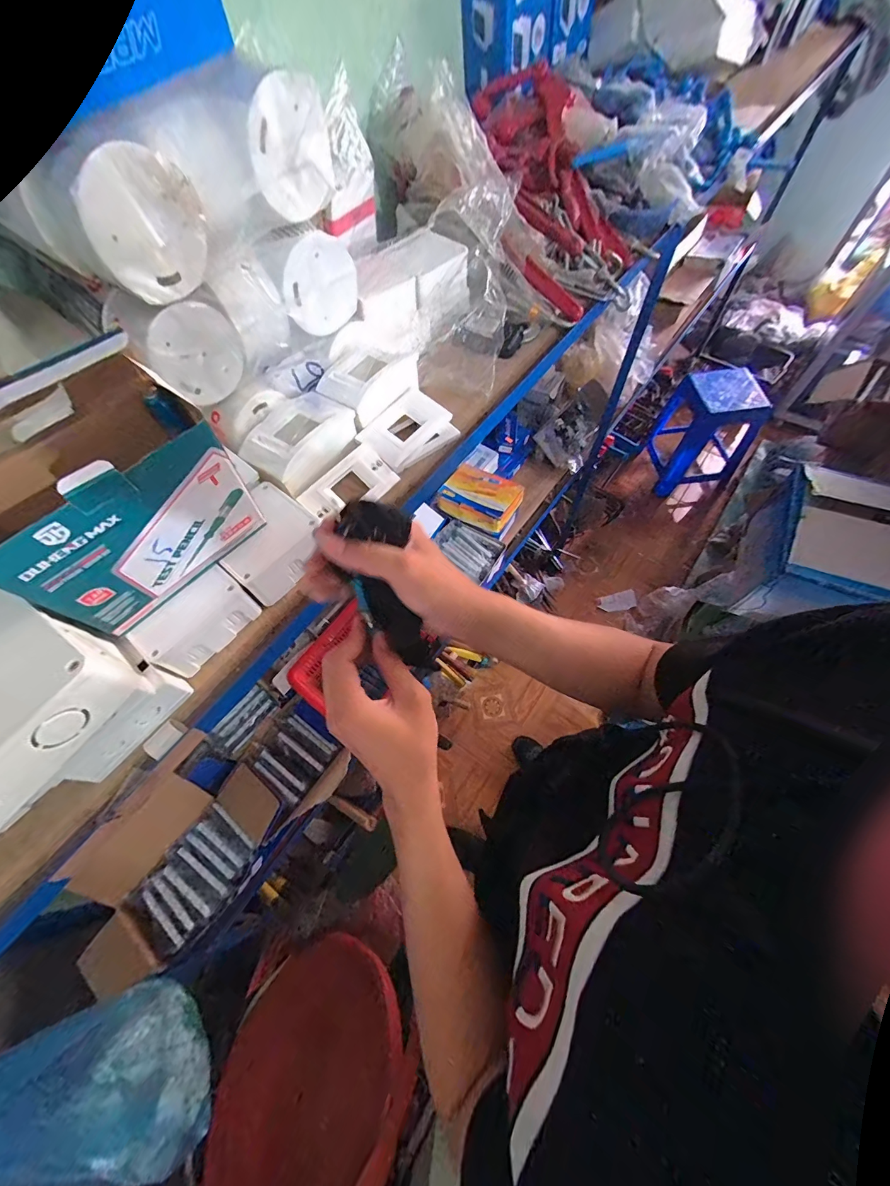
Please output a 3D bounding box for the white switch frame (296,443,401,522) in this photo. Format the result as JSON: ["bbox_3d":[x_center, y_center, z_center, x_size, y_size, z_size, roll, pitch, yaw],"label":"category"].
[{"bbox_3d":[-0.115,-0.128,0.487,0.062,0.009,0.112,46,71,-7],"label":"white switch frame"}]

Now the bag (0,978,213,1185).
[{"bbox_3d":[-0.410,0.524,0.400,0.120,0.378,0.128,12,61,37],"label":"bag"}]

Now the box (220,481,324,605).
[{"bbox_3d":[-0.196,-0.057,0.443,0.104,0.045,0.100,38,70,20],"label":"box"}]

